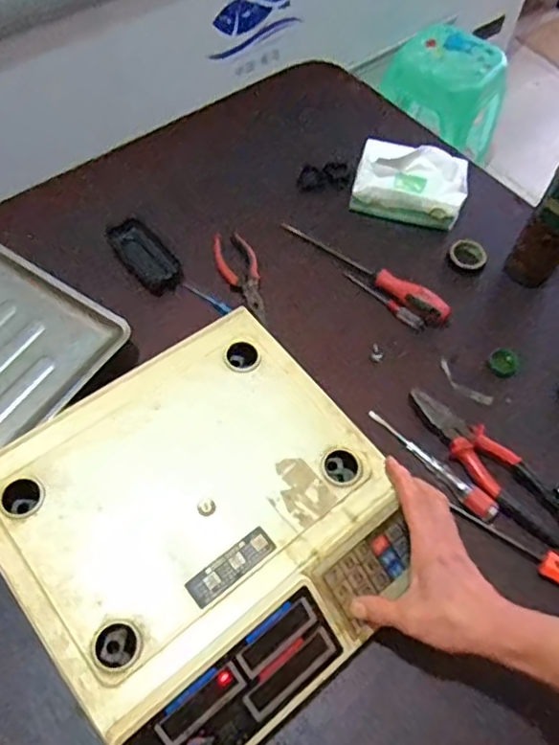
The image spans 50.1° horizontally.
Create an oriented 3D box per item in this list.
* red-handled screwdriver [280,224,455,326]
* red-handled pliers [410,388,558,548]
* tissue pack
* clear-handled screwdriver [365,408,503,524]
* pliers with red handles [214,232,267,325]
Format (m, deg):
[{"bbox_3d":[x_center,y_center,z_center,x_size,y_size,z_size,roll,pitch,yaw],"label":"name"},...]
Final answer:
[{"bbox_3d":[0.106,-0.131,0.754,0.241,0.028,0.029,35,64,16],"label":"red-handled screwdriver"},{"bbox_3d":[0.218,0.096,0.627,0.206,0.020,0.052,39,65,18],"label":"red-handled pliers"},{"bbox_3d":[0.177,-0.257,0.803,0.146,0.069,0.087,19,60,7],"label":"tissue pack"},{"bbox_3d":[0.163,0.092,0.636,0.021,0.024,0.162,-36,68,-22],"label":"clear-handled screwdriver"},{"bbox_3d":[-0.046,-0.116,0.745,0.047,0.015,0.139,-13,61,-11],"label":"pliers with red handles"}]

